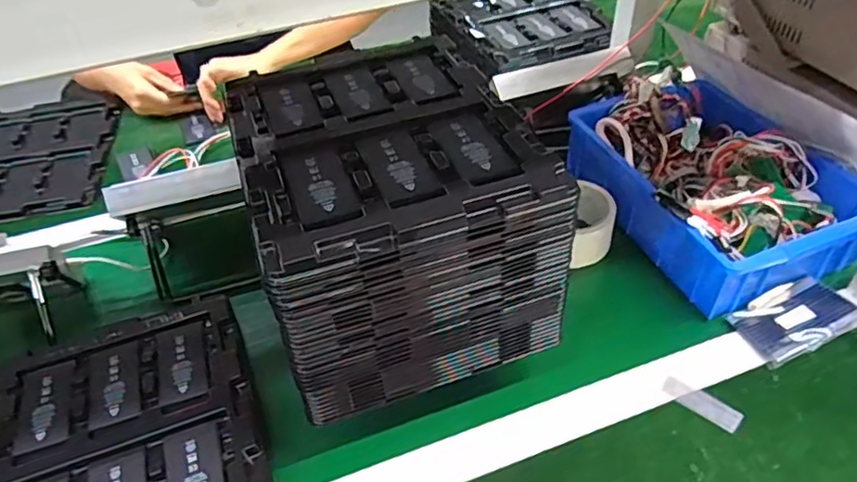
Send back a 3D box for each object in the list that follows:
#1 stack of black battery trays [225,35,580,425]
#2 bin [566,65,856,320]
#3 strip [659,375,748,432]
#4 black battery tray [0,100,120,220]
[{"bbox_3d":[-0.038,-0.032,0.534,0.213,0.159,0.271,-16,44,-13],"label":"stack of black battery trays"},{"bbox_3d":[0.317,-0.080,0.696,0.224,0.099,0.314,-16,44,-13],"label":"bin"},{"bbox_3d":[0.240,0.141,0.538,0.024,0.004,0.068,-35,51,-29],"label":"strip"},{"bbox_3d":[-0.567,-0.124,0.879,0.215,0.009,0.288,-11,43,-8],"label":"black battery tray"}]

